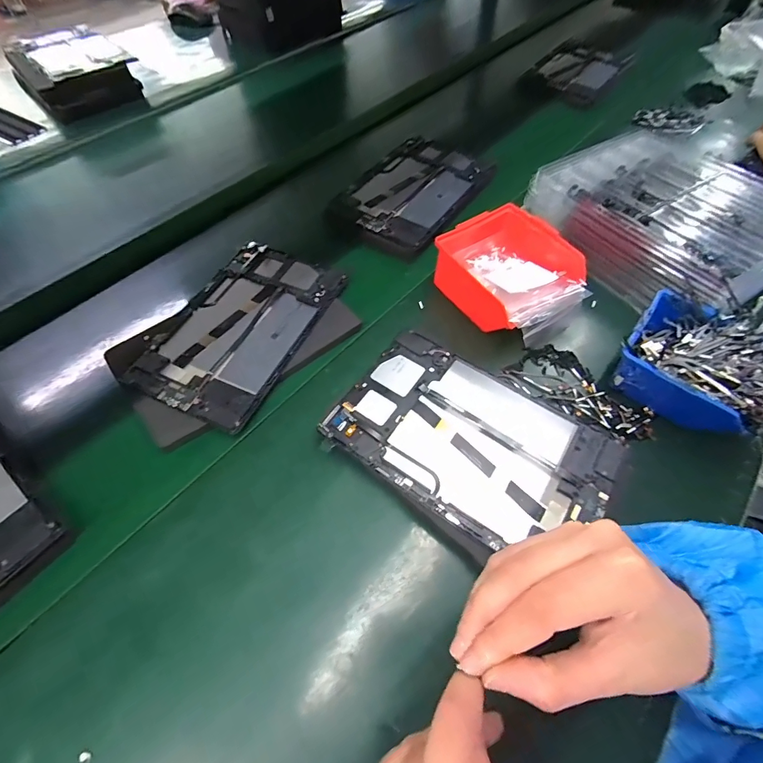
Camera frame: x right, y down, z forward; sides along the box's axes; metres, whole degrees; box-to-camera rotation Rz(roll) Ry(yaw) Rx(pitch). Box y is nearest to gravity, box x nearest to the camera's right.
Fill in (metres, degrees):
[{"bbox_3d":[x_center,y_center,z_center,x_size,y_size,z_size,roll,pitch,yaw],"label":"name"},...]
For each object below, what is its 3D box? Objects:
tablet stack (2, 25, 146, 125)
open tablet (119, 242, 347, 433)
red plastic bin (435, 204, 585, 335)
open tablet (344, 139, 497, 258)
[{"bbox_3d":[-0.571,-0.577,0.750,0.169,0.068,0.213,-36,65,-20],"label":"tablet stack"},{"bbox_3d":[-0.158,-0.065,0.459,0.144,0.007,0.234,22,61,13],"label":"open tablet"},{"bbox_3d":[0.144,-0.131,0.470,0.128,0.058,0.137,-29,63,-17],"label":"red plastic bin"},{"bbox_3d":[0.043,-0.277,0.582,0.154,0.016,0.218,32,64,18],"label":"open tablet"}]

